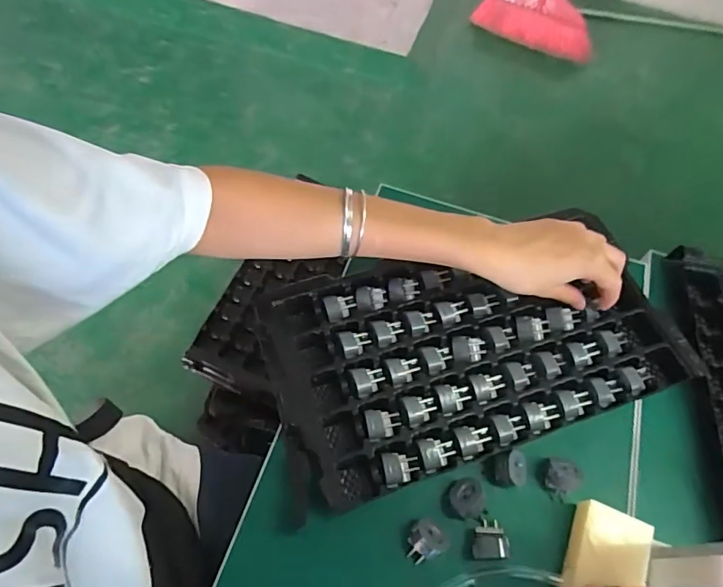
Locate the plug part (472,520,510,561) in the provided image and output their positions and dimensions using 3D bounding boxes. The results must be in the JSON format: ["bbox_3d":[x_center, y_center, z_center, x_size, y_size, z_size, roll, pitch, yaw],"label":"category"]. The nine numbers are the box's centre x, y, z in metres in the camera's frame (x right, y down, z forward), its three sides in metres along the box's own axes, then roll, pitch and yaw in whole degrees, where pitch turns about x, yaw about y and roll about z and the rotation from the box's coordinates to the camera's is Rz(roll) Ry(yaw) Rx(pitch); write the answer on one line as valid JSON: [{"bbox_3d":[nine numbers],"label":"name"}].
[{"bbox_3d":[0.097,0.188,0.399,0.026,0.023,0.028,6,60,-1],"label":"plug part"}]

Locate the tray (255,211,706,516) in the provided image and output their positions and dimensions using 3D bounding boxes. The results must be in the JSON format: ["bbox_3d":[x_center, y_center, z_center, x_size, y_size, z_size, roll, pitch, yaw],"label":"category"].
[{"bbox_3d":[0.100,0.046,0.475,0.347,0.037,0.191,-16,65,-11],"label":"tray"}]

